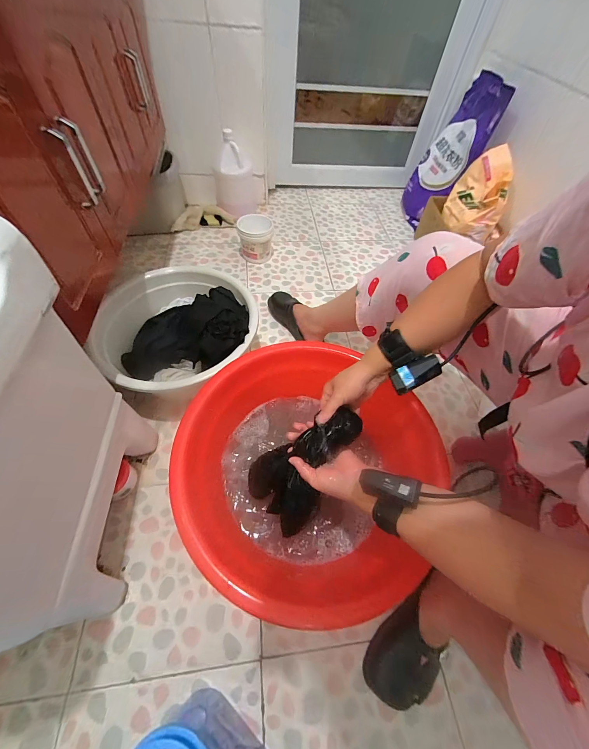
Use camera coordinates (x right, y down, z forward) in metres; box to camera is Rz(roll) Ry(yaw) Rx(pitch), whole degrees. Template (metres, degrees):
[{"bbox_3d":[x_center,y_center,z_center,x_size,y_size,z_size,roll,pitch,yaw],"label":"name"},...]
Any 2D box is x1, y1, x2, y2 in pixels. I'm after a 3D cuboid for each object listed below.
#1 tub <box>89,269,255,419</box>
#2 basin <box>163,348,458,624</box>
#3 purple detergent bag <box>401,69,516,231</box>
[{"bbox_3d":[-0.287,-0.103,0.725,0.359,0.177,0.373,1,58,-2],"label":"tub"},{"bbox_3d":[0.009,0.179,0.561,0.425,0.169,0.475,-21,62,-17],"label":"basin"},{"bbox_3d":[0.589,-0.843,1.101,0.161,0.444,0.296,-9,59,-9],"label":"purple detergent bag"}]

